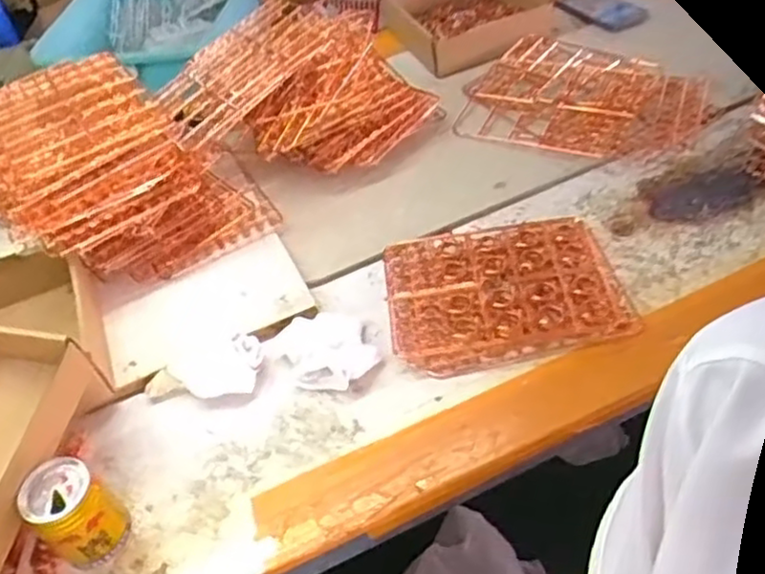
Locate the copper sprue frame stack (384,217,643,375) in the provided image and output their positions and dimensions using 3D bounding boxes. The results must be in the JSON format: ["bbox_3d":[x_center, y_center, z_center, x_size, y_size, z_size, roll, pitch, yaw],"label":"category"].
[{"bbox_3d":[0.130,0.000,0.800,0.245,0.037,0.184,-11,47,0],"label":"copper sprue frame stack"}]

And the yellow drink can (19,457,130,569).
[{"bbox_3d":[-0.268,0.201,0.634,0.063,0.094,0.060,-5,47,5],"label":"yellow drink can"}]

